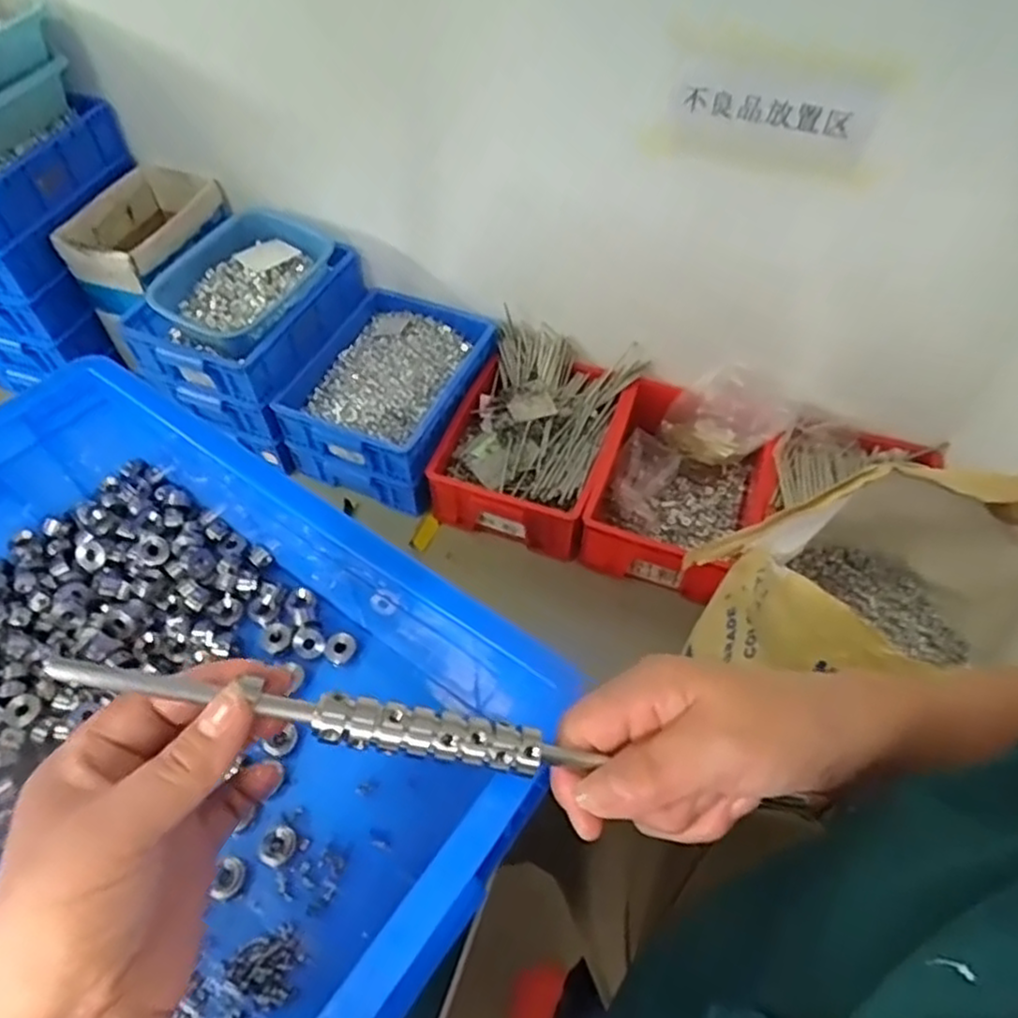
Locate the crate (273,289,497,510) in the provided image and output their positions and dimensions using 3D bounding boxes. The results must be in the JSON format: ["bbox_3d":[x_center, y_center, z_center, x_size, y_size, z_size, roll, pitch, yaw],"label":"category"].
[{"bbox_3d":[-0.246,-0.258,1.561,0.341,0.170,0.468,16,54,11],"label":"crate"}]

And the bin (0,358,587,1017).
[{"bbox_3d":[-0.222,0.107,0.384,0.401,0.105,0.302,31,58,21],"label":"bin"}]

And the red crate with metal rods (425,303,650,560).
[{"bbox_3d":[0.059,-0.162,1.499,0.337,0.163,0.467,19,55,14],"label":"red crate with metal rods"}]

